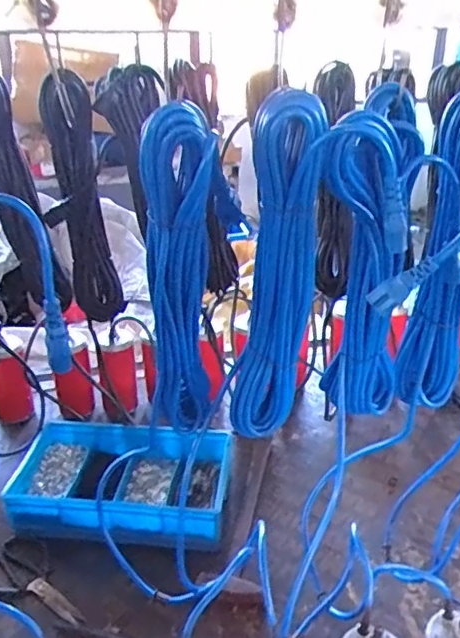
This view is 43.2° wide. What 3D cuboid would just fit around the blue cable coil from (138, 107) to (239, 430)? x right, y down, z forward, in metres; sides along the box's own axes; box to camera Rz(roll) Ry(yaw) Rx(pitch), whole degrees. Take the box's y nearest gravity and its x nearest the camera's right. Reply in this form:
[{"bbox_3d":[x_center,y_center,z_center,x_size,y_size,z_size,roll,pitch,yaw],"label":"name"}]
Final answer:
[{"bbox_3d":[-0.036,-0.021,0.577,0.075,0.351,0.075,1,27,5],"label":"blue cable coil"}]

